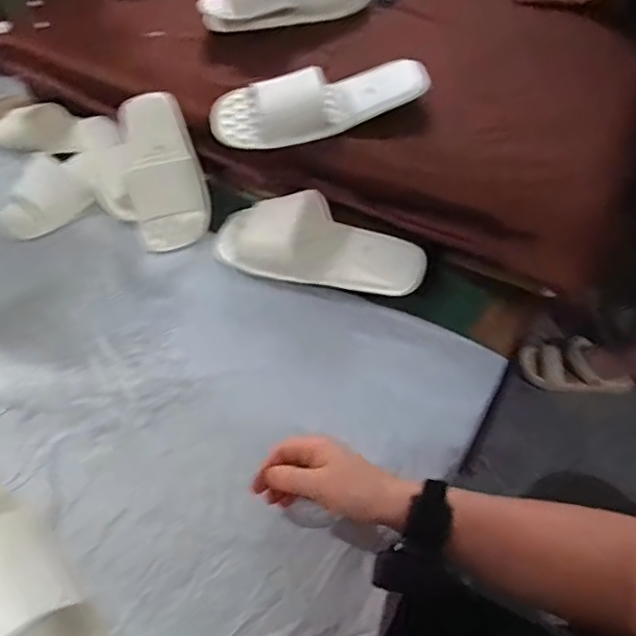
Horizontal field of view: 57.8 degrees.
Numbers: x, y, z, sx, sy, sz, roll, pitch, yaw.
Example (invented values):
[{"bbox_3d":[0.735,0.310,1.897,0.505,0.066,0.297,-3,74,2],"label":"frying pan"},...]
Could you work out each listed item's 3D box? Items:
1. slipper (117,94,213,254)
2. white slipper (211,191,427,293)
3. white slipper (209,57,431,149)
[{"bbox_3d":[-0.213,-0.201,0.799,0.100,0.056,0.227,-14,78,-10],"label":"slipper"},{"bbox_3d":[0.000,-0.092,0.722,0.265,0.080,0.099,12,57,13],"label":"white slipper"},{"bbox_3d":[0.003,-0.276,0.742,0.278,0.062,0.103,-12,55,-4],"label":"white slipper"}]

